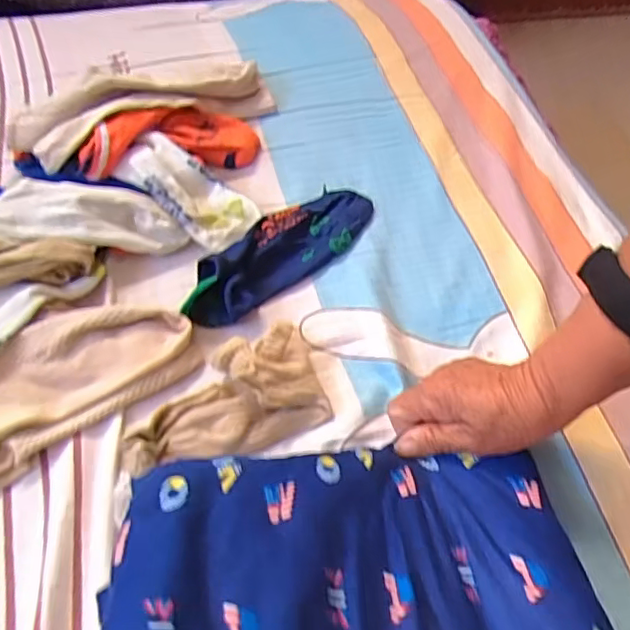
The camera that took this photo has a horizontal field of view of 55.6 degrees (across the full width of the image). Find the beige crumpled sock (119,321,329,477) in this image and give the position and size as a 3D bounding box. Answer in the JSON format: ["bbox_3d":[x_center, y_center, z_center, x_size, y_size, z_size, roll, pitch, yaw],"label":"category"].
[{"bbox_3d":[-0.062,0.056,0.399,0.134,0.029,0.077,-21,56,-15],"label":"beige crumpled sock"}]

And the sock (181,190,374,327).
[{"bbox_3d":[-0.026,-0.057,0.483,0.185,0.035,0.062,-35,61,-23],"label":"sock"}]

